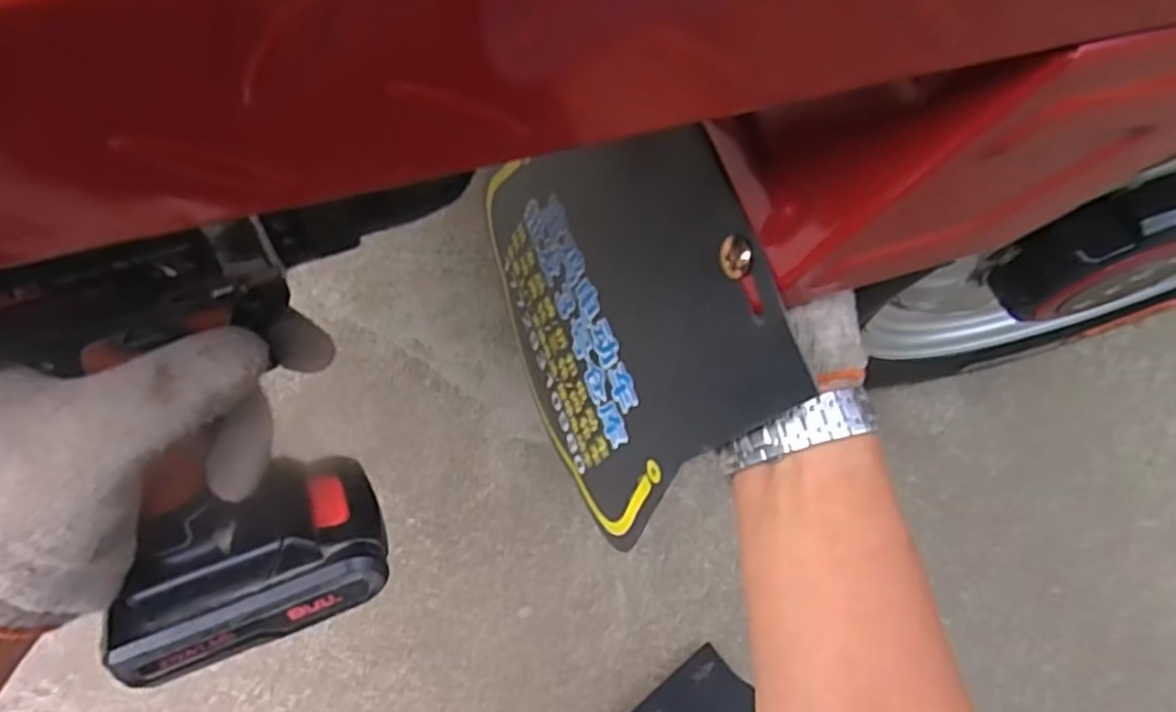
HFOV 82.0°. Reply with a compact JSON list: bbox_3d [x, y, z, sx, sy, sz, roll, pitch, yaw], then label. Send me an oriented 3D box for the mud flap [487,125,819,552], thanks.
[{"bbox_3d":[0.006,-0.021,0.328,0.006,0.214,0.198,-14,77,-28],"label":"mud flap"}]

